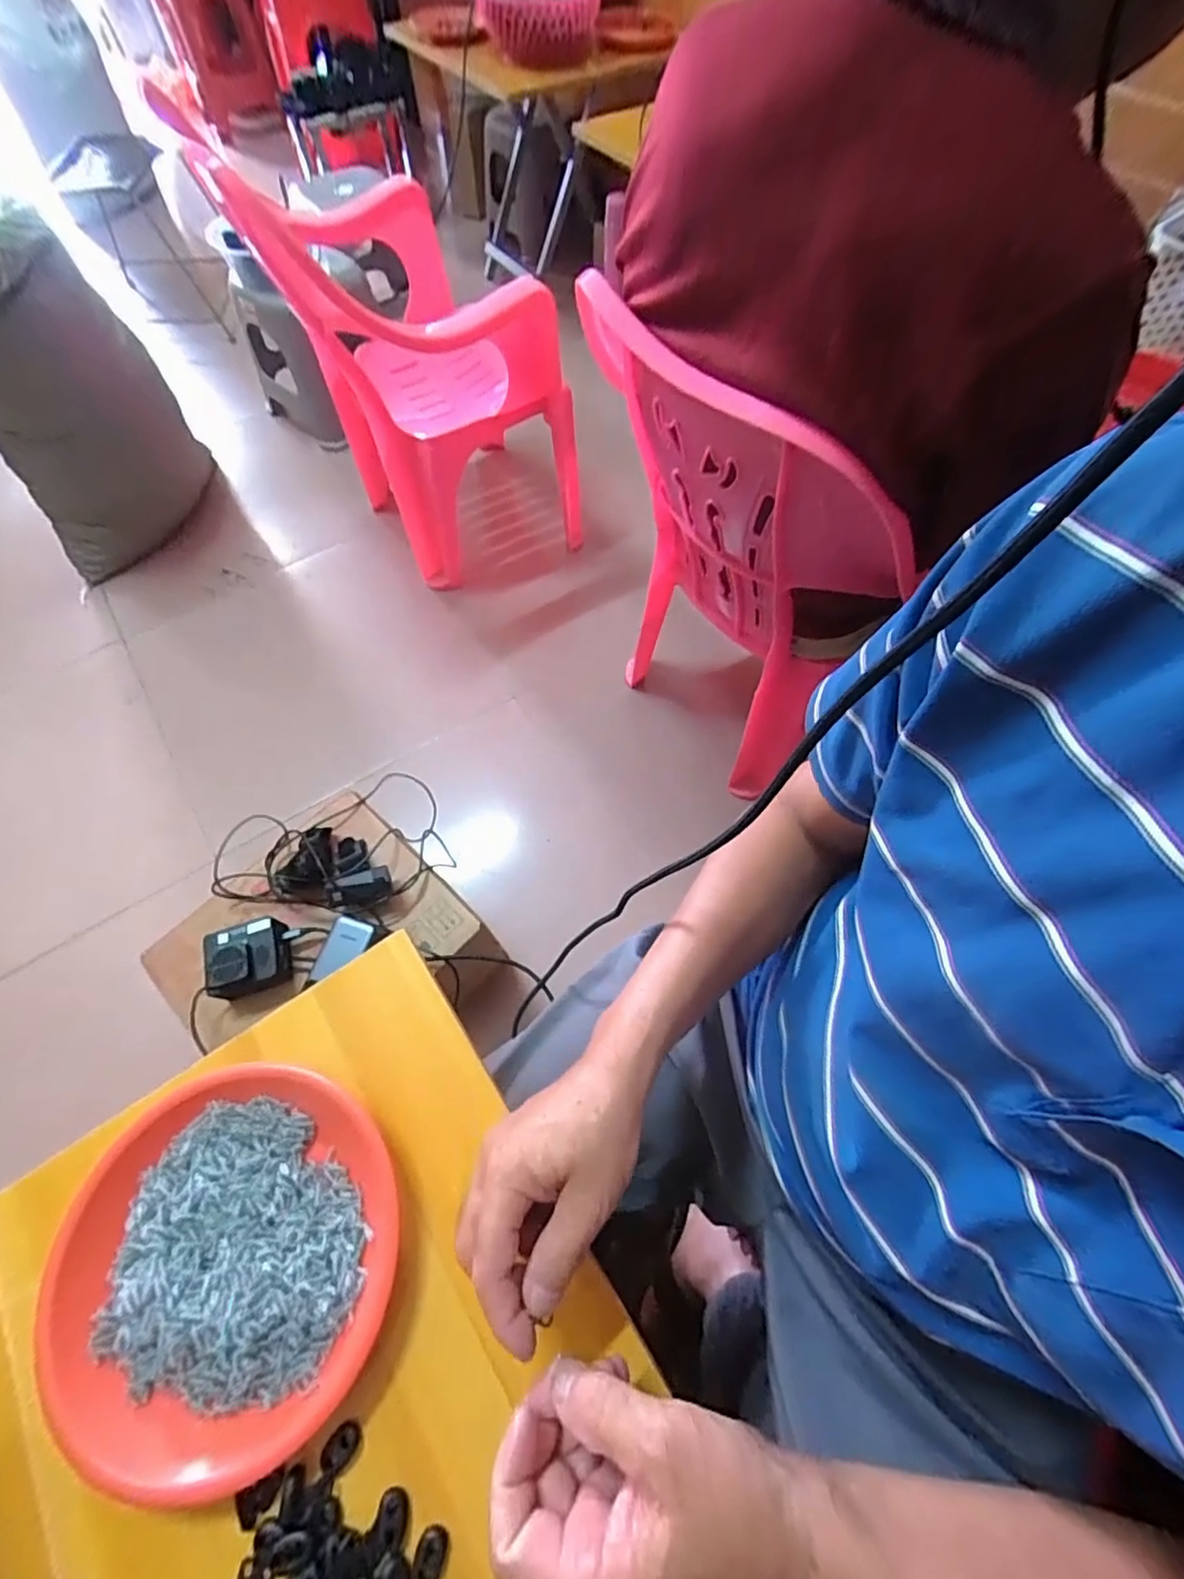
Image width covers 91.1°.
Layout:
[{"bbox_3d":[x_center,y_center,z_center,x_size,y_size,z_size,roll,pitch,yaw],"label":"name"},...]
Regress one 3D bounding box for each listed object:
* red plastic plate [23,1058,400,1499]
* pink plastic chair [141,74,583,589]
[{"bbox_3d":[-0.218,0.275,0.343,0.195,0.022,0.187,0,63,1],"label":"red plastic plate"},{"bbox_3d":[-0.320,-0.796,1.143,0.469,0.642,0.447,-33,67,-14],"label":"pink plastic chair"}]

